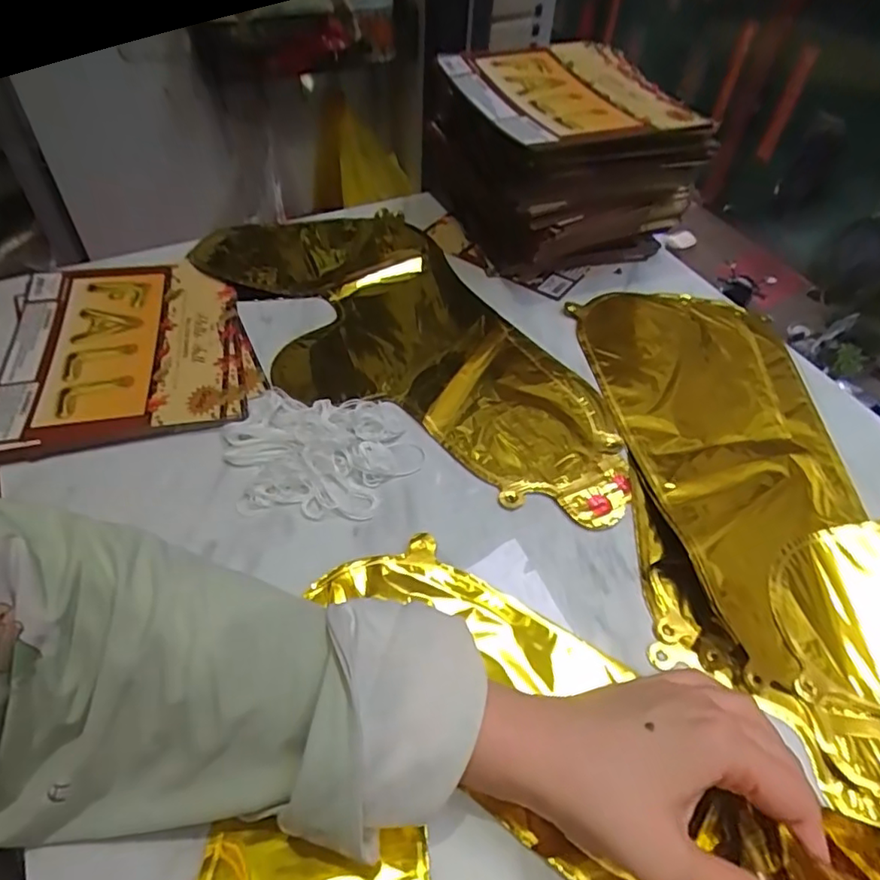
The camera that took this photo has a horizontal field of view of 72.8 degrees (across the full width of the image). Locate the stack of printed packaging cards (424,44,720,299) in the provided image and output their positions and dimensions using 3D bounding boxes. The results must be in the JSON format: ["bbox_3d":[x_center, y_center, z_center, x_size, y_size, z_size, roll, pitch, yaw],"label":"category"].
[{"bbox_3d":[0.105,-0.259,0.561,0.179,0.144,0.203,-17,53,-18],"label":"stack of printed packaging cards"}]

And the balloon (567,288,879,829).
[{"bbox_3d":[0.258,0.026,0.416,0.265,0.014,0.405,2,50,-3],"label":"balloon"}]

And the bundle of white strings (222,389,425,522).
[{"bbox_3d":[-0.085,0.007,0.406,0.123,0.016,0.094,3,50,-2],"label":"bundle of white strings"}]

